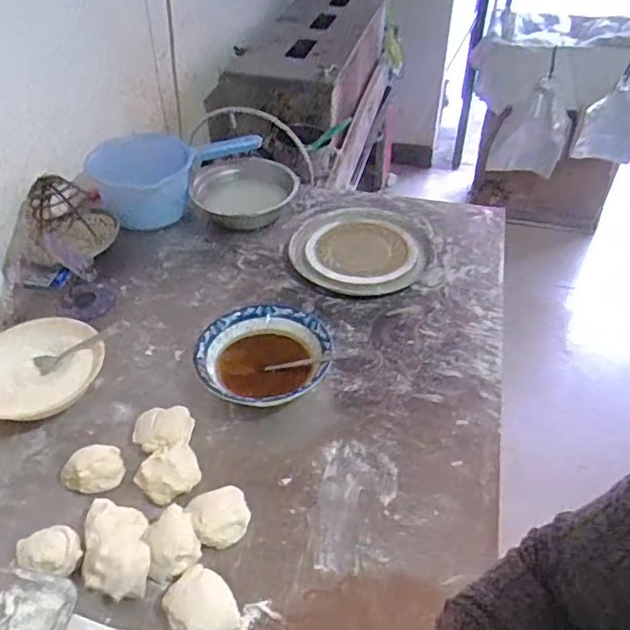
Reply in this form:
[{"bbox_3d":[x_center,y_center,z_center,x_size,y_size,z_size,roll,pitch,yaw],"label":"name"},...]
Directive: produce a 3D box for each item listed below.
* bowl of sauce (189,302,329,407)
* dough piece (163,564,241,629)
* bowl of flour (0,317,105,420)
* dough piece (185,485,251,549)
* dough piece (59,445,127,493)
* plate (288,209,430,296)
[{"bbox_3d":[-0.067,0.063,0.772,0.166,0.054,0.167,0,42,0],"label":"bowl of sauce"},{"bbox_3d":[-0.108,0.277,0.561,0.057,0.028,0.065,-24,47,-24],"label":"dough piece"},{"bbox_3d":[-0.358,0.076,0.756,0.163,0.057,0.141,-33,52,-31],"label":"bowl of flour"},{"bbox_3d":[-0.100,0.215,0.625,0.060,0.029,0.062,0,42,0],"label":"dough piece"},{"bbox_3d":[-0.254,0.175,0.667,0.069,0.044,0.049,-10,43,-11],"label":"dough piece"},{"bbox_3d":[0.078,-0.121,1.013,0.231,0.026,0.247,0,42,0],"label":"plate"}]

